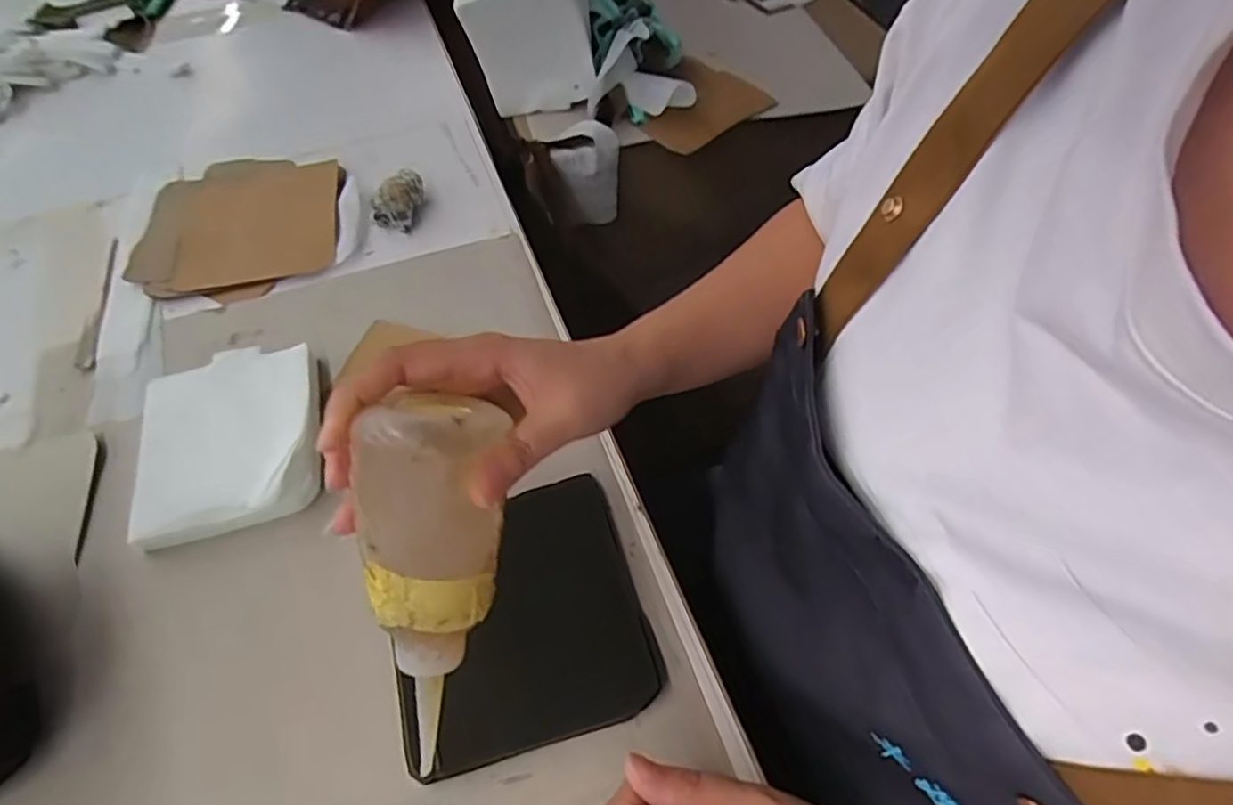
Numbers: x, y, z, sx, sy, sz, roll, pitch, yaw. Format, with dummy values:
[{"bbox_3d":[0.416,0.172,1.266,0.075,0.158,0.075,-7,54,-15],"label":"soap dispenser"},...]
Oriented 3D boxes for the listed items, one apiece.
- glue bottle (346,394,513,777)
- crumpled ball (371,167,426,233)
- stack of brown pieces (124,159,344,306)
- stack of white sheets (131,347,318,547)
[{"bbox_3d":[-0.077,0.077,0.291,0.049,0.153,0.043,4,14,5],"label":"glue bottle"},{"bbox_3d":[-0.184,-0.173,0.568,0.031,0.035,0.050,3,56,5],"label":"crumpled ball"},{"bbox_3d":[-0.321,-0.152,0.573,0.163,0.014,0.164,-13,56,-7],"label":"stack of brown pieces"},{"bbox_3d":[-0.250,0.018,0.439,0.106,0.029,0.130,-13,56,-6],"label":"stack of white sheets"}]

